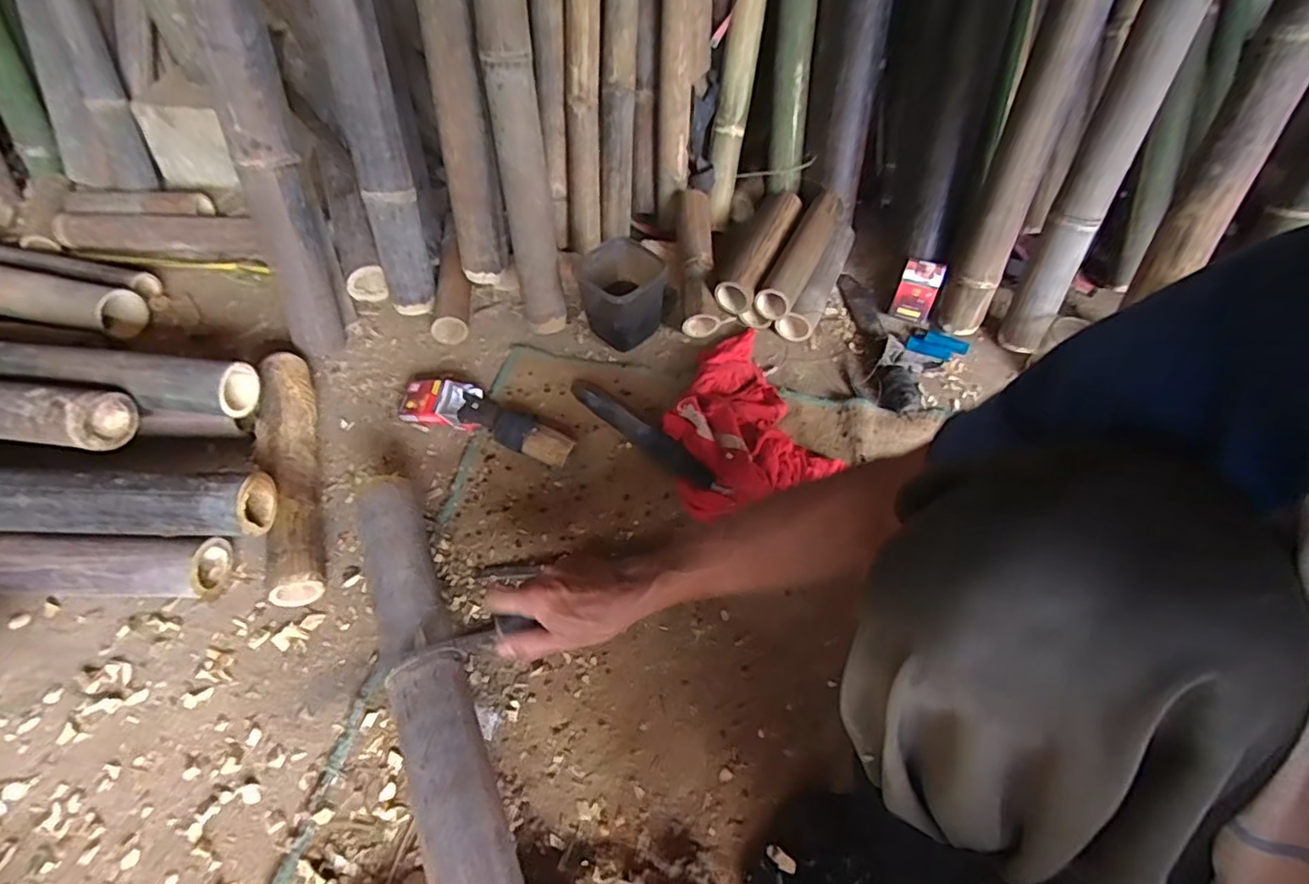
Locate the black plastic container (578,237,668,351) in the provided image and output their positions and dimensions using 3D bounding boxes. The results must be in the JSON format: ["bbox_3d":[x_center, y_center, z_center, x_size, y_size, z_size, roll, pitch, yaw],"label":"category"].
[{"bbox_3d":[-0.053,-0.228,0.917,0.120,0.127,0.128,-33,68,-21],"label":"black plastic container"}]

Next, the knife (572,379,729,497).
[{"bbox_3d":[-0.014,-0.012,0.817,0.285,0.031,0.032,38,63,22],"label":"knife"}]

